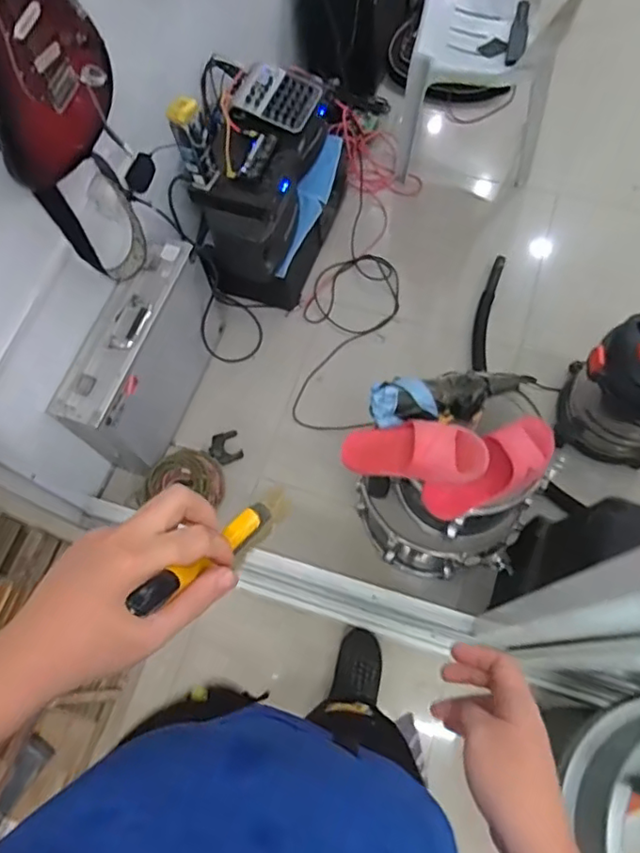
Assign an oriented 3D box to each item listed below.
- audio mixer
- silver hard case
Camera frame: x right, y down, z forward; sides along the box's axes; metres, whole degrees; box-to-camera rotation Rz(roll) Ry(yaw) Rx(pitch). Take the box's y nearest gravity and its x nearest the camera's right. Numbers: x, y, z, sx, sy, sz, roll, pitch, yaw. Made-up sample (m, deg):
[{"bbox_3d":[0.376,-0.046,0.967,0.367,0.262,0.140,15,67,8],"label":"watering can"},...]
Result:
[{"bbox_3d":[-0.113,-0.847,1.524,0.204,0.037,0.156,25,72,13],"label":"audio mixer"},{"bbox_3d":[-0.455,-0.168,1.561,0.138,0.368,0.521,20,70,11],"label":"silver hard case"}]

